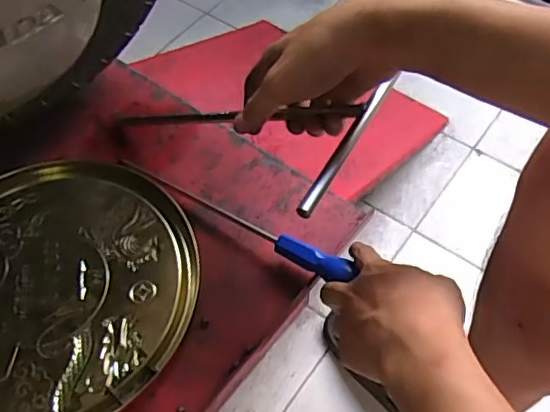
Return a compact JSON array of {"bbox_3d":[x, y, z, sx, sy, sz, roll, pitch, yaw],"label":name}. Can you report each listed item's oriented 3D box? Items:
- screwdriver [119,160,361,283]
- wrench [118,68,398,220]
[{"bbox_3d":[-0.041,0.008,0.530,0.253,0.017,0.019,26,60,26],"label":"screwdriver"},{"bbox_3d":[-0.058,-0.052,0.484,0.311,0.017,0.111,7,51,43],"label":"wrench"}]

